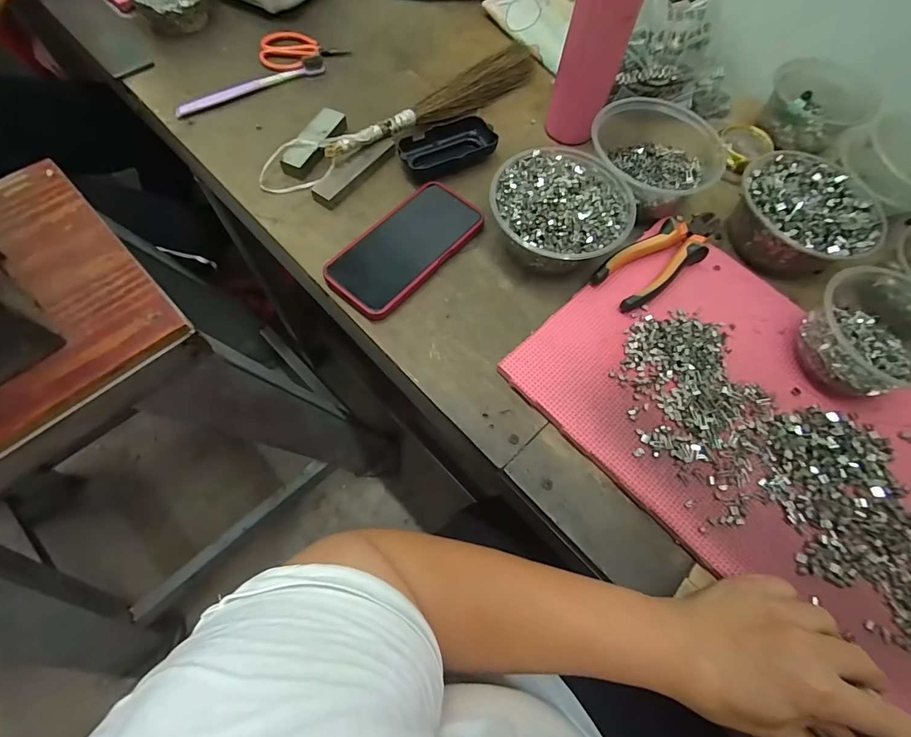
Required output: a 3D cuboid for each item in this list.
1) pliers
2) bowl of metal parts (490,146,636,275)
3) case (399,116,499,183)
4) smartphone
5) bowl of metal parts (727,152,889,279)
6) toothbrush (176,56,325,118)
[{"bbox_3d":[0.205,-0.113,0.425,0.146,0.022,0.053,-35,73,-15],"label":"pliers"},{"bbox_3d":[0.102,-0.159,0.422,0.131,0.057,0.130,1,68,-2],"label":"bowl of metal parts"},{"bbox_3d":[-0.011,-0.254,0.492,0.106,0.023,0.052,-24,71,-11],"label":"case"},{"bbox_3d":[-0.049,-0.125,0.434,0.079,0.017,0.167,38,71,13],"label":"smartphone"},{"bbox_3d":[0.351,-0.153,0.447,0.123,0.072,0.133,1,68,-2],"label":"bowl of metal parts"},{"bbox_3d":[-0.245,-0.343,0.518,0.183,0.011,0.017,-29,72,-13],"label":"toothbrush"}]

